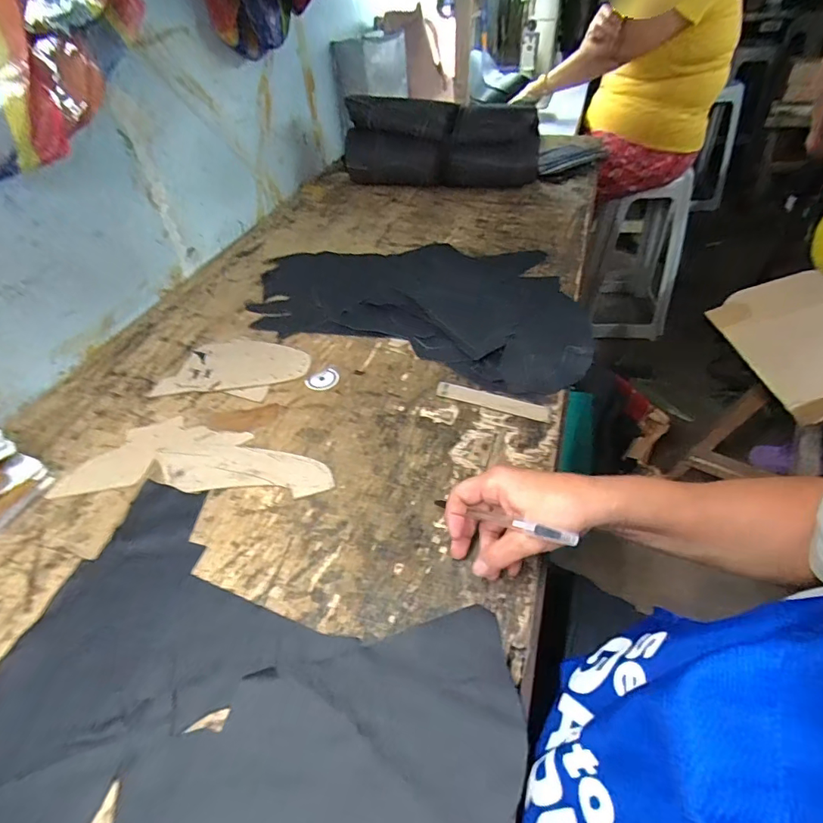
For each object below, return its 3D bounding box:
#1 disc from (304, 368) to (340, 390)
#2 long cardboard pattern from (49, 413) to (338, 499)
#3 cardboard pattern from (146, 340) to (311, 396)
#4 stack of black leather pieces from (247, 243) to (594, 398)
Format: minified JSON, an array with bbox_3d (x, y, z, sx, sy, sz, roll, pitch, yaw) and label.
[{"bbox_3d":[-0.109,-0.041,0.578,0.039,0.004,0.039,-2,45,2],"label":"disc"},{"bbox_3d":[-0.219,0.046,0.497,0.274,0.004,0.097,0,45,4],"label":"long cardboard pattern"},{"bbox_3d":[-0.224,-0.064,0.605,0.180,0.004,0.103,-4,45,0],"label":"cardboard pattern"},{"bbox_3d":[0.012,-0.179,0.699,0.500,0.020,0.315,16,48,19],"label":"stack of black leather pieces"}]

